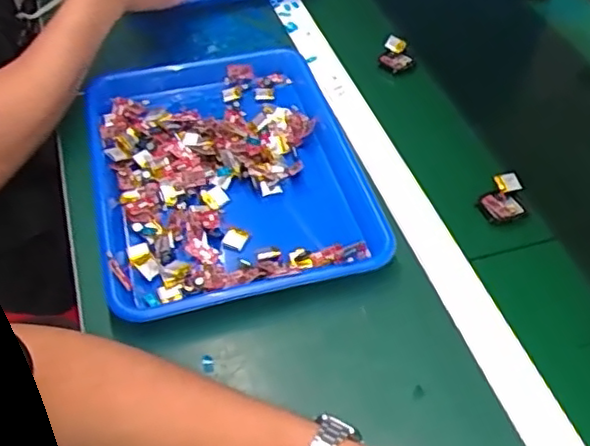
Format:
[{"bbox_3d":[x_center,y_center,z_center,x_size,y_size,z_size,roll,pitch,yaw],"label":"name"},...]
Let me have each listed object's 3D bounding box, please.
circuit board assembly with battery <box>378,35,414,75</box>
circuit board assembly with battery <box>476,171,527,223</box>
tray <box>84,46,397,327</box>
[{"bbox_3d":[0.127,-0.208,0.785,0.041,0.021,0.052,10,48,7],"label":"circuit board assembly with battery"},{"bbox_3d":[0.205,-0.025,0.628,0.052,0.009,0.054,5,57,-7],"label":"circuit board assembly with battery"},{"bbox_3d":[-0.068,-0.058,0.626,0.252,0.034,0.328,-11,49,-11],"label":"tray"}]

